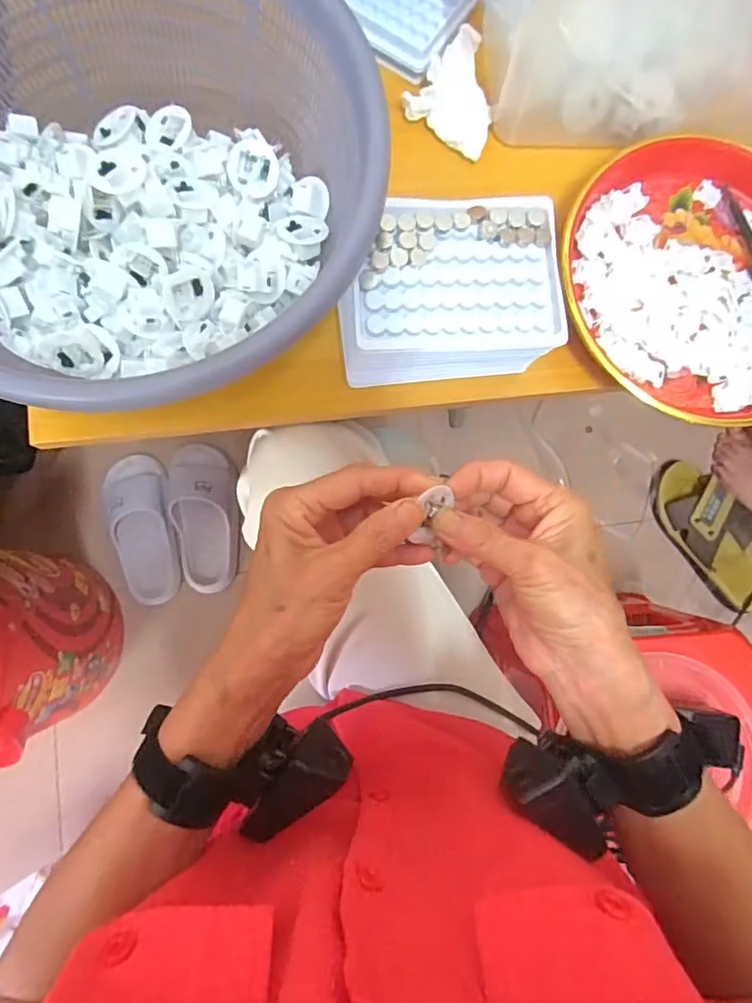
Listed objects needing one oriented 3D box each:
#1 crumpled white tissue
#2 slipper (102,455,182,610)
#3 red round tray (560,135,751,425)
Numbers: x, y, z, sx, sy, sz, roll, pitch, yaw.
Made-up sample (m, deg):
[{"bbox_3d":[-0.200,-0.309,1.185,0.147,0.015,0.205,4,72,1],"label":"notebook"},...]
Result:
[{"bbox_3d":[0.064,-0.302,0.403,0.065,0.034,0.056,33,82,0],"label":"crumpled white tissue"},{"bbox_3d":[-0.353,0.046,0.832,0.089,0.066,0.227,-10,96,-6],"label":"slipper"},{"bbox_3d":[0.249,-0.169,0.412,0.221,0.026,0.203,1,83,-5],"label":"red round tray"}]

